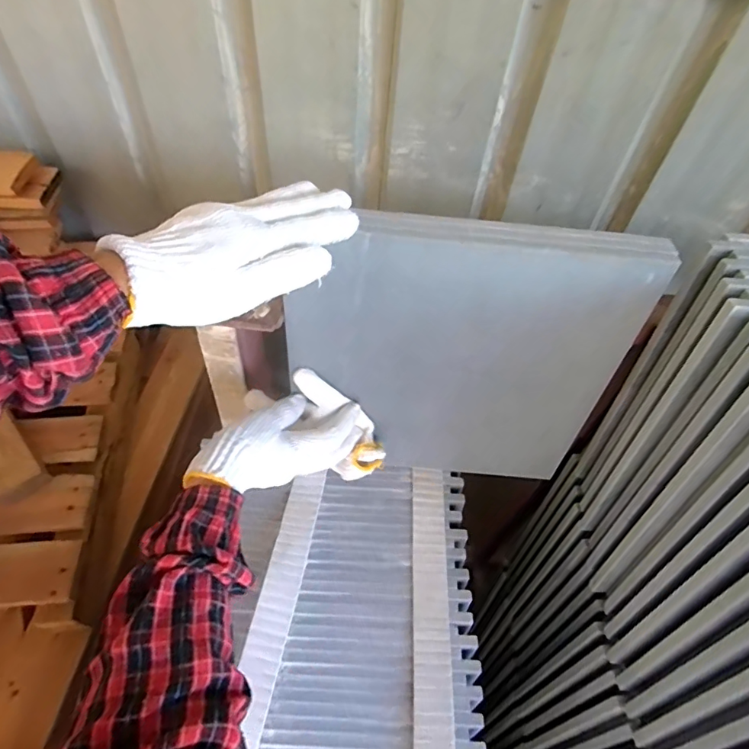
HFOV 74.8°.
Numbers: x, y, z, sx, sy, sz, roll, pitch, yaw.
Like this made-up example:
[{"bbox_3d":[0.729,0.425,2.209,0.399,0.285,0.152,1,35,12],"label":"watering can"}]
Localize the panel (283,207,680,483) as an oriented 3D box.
[{"bbox_3d":[0.075,0.000,0.477,0.290,0.306,0.022,4,46,0],"label":"panel"}]

